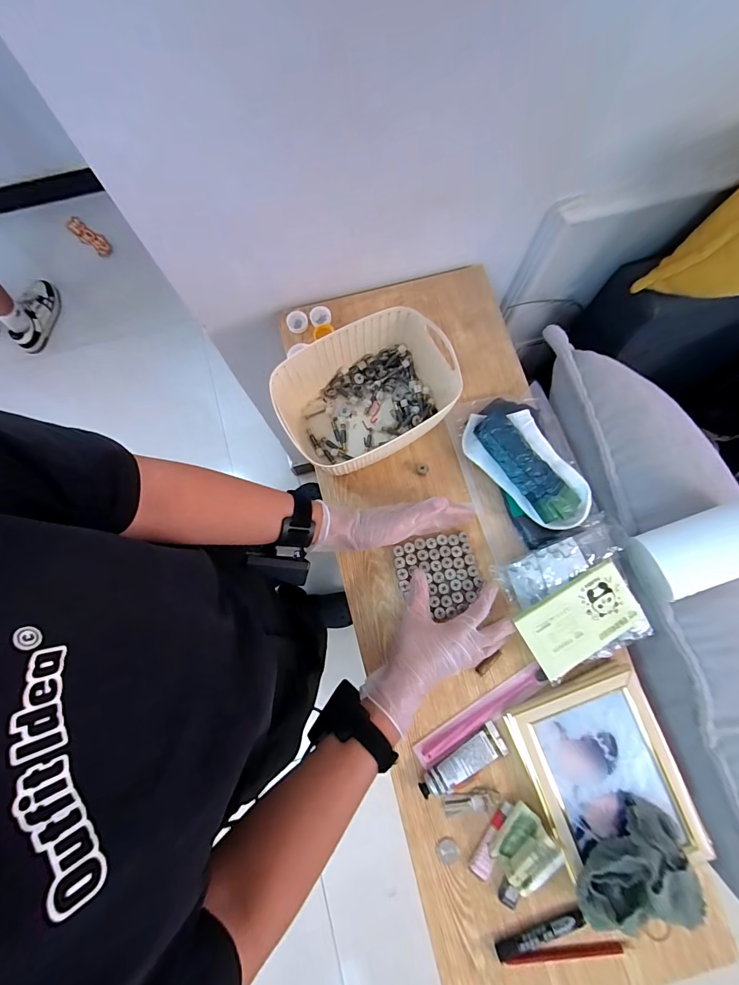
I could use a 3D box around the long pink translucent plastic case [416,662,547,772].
[{"bbox_3d":[0.132,0.265,0.475,0.176,0.013,0.025,-31,80,-5],"label":"long pink translucent plastic case"}]

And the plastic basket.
[{"bbox_3d":[-0.001,-0.119,0.512,0.217,0.086,0.155,-28,79,-4],"label":"plastic basket"}]

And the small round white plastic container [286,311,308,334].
[{"bbox_3d":[-0.106,-0.250,0.583,0.030,0.010,0.030,0,79,1],"label":"small round white plastic container"}]

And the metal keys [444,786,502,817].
[{"bbox_3d":[0.119,0.355,0.456,0.064,0.011,0.023,-9,79,0],"label":"metal keys"}]

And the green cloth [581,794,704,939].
[{"bbox_3d":[0.276,0.392,0.401,0.129,0.062,0.075,-39,80,-6],"label":"green cloth"}]

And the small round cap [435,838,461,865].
[{"bbox_3d":[0.088,0.406,0.450,0.024,0.004,0.023,0,79,1],"label":"small round cap"}]

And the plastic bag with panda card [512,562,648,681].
[{"bbox_3d":[0.250,0.152,0.468,0.140,0.013,0.087,-29,79,-4],"label":"plastic bag with panda card"}]

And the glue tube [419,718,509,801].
[{"bbox_3d":[0.107,0.312,0.460,0.109,0.022,0.036,-26,79,-4],"label":"glue tube"}]

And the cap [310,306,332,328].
[{"bbox_3d":[-0.072,-0.258,0.586,0.030,0.012,0.027,-14,79,-1],"label":"cap"}]

